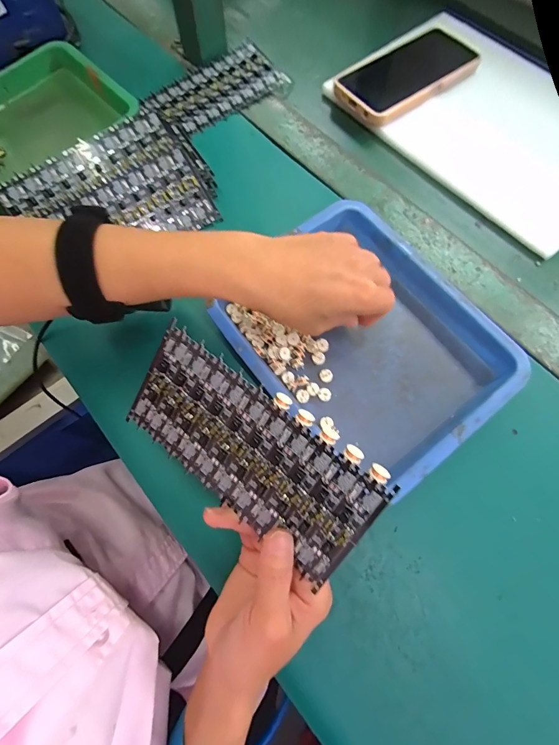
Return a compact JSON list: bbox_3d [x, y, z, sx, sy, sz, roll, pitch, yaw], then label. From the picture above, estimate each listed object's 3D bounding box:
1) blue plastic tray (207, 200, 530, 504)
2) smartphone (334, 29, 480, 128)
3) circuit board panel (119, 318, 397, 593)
[{"bbox_3d":[0.070,-0.029,0.292,0.175,0.025,0.209,-39,75,-12],"label":"blue plastic tray"},{"bbox_3d":[0.146,-0.339,0.407,0.165,0.011,0.081,-35,73,-13],"label":"smartphone"},{"bbox_3d":[-0.023,0.046,0.213,0.160,0.004,0.075,36,108,17],"label":"circuit board panel"}]

